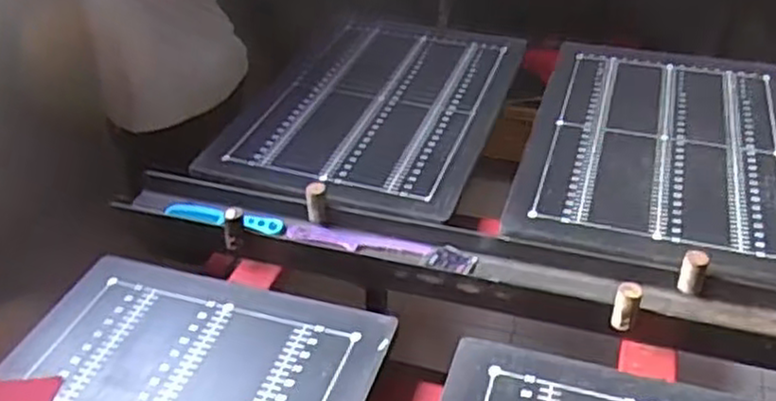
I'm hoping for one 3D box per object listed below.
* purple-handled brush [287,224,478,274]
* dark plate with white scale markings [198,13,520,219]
[{"bbox_3d":[-0.010,0.057,0.946,0.245,0.012,0.043,12,38,16],"label":"purple-handled brush"},{"bbox_3d":[-0.016,-0.174,1.269,0.402,0.024,0.667,11,37,15],"label":"dark plate with white scale markings"}]

